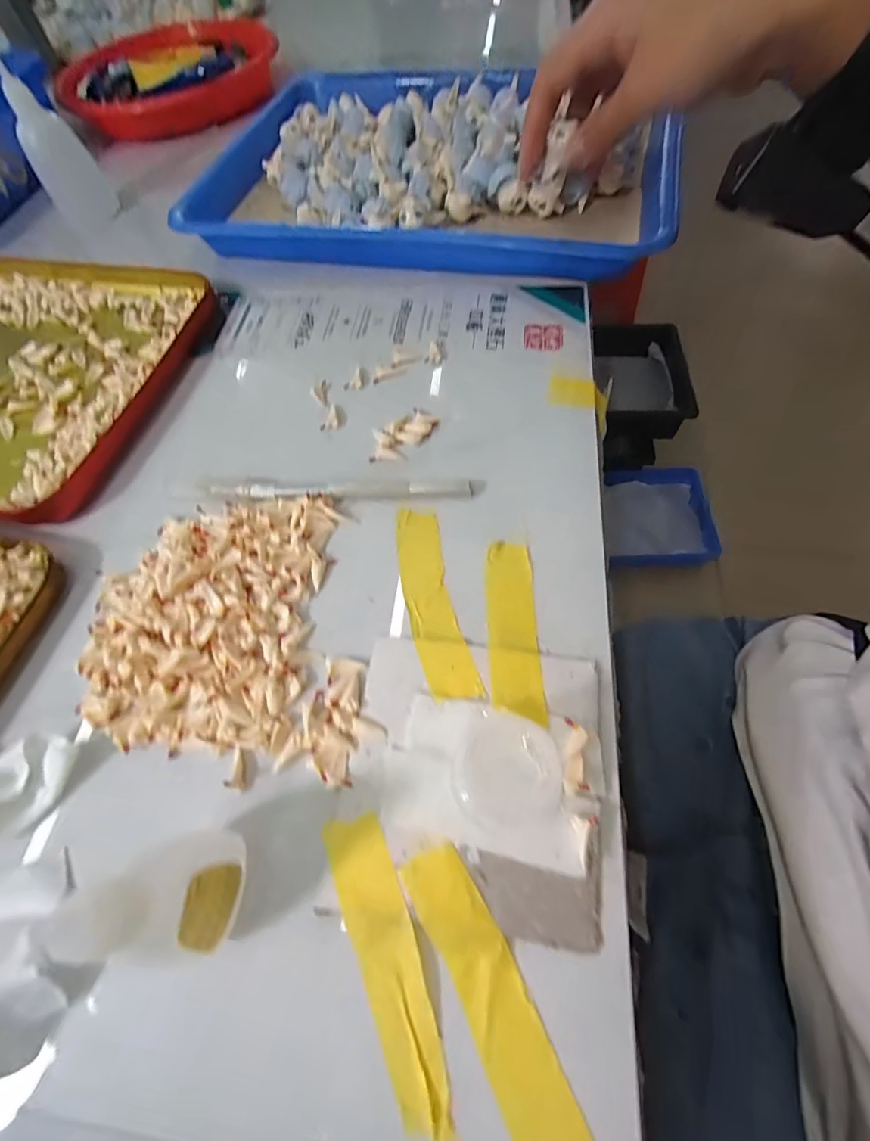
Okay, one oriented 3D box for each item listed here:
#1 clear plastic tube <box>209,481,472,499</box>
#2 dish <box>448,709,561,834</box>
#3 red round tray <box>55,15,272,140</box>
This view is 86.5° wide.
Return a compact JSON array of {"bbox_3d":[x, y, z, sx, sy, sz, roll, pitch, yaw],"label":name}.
[{"bbox_3d":[-0.047,-0.040,0.229,0.128,0.005,0.009,1,64,4],"label":"clear plastic tube"},{"bbox_3d":[0.025,0.070,0.163,0.036,0.005,0.037,-2,63,3],"label":"dish"},{"bbox_3d":[-0.261,-0.516,0.474,0.192,0.027,0.220,-1,63,3],"label":"red round tray"}]

